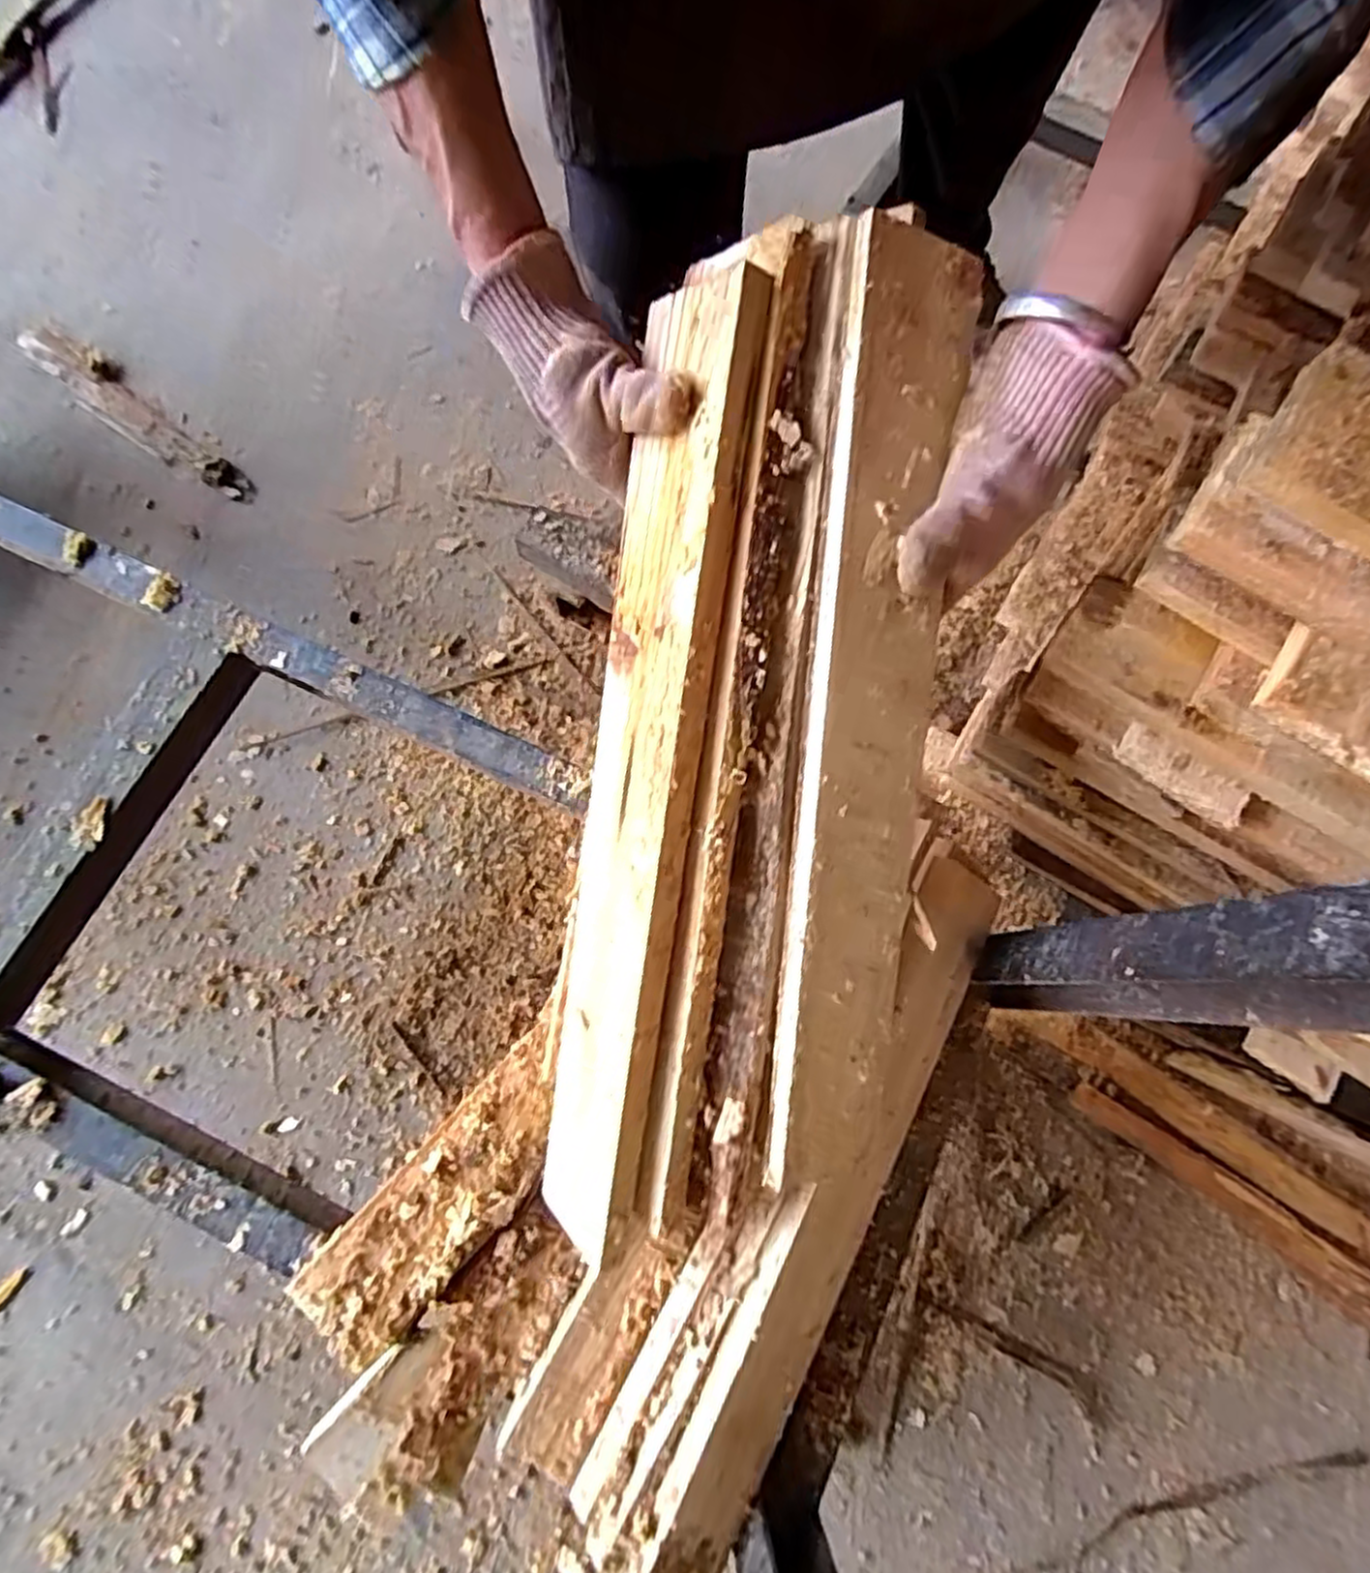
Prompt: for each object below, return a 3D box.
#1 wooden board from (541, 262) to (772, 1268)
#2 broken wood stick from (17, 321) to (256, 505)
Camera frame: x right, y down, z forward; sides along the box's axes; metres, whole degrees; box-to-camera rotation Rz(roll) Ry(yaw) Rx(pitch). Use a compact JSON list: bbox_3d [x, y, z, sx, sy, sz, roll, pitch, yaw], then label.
[{"bbox_3d":[-0.033,0.011,0.413,0.016,0.088,0.524,0,103,-41],"label":"wooden board"},{"bbox_3d":[-0.727,-0.492,0.961,0.430,0.020,0.065,39,79,9],"label":"broken wood stick"}]

